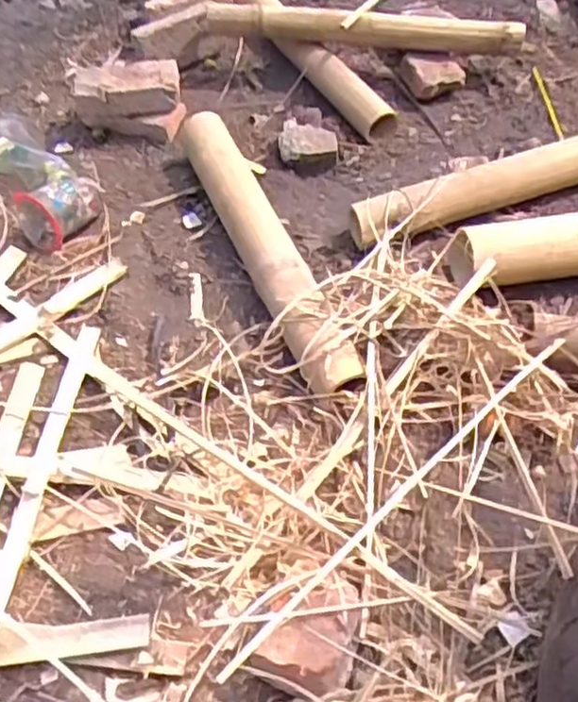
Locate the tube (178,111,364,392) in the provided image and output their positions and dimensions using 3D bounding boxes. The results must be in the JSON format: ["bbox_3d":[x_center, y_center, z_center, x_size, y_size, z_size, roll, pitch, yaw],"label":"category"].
[{"bbox_3d":[-0.043,-0.165,1.005,0.083,0.076,0.559,-19,57,-10],"label":"tube"}]

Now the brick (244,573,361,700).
[{"bbox_3d":[0.025,0.277,0.715,0.093,0.049,0.124,18,59,10],"label":"brick"}]

